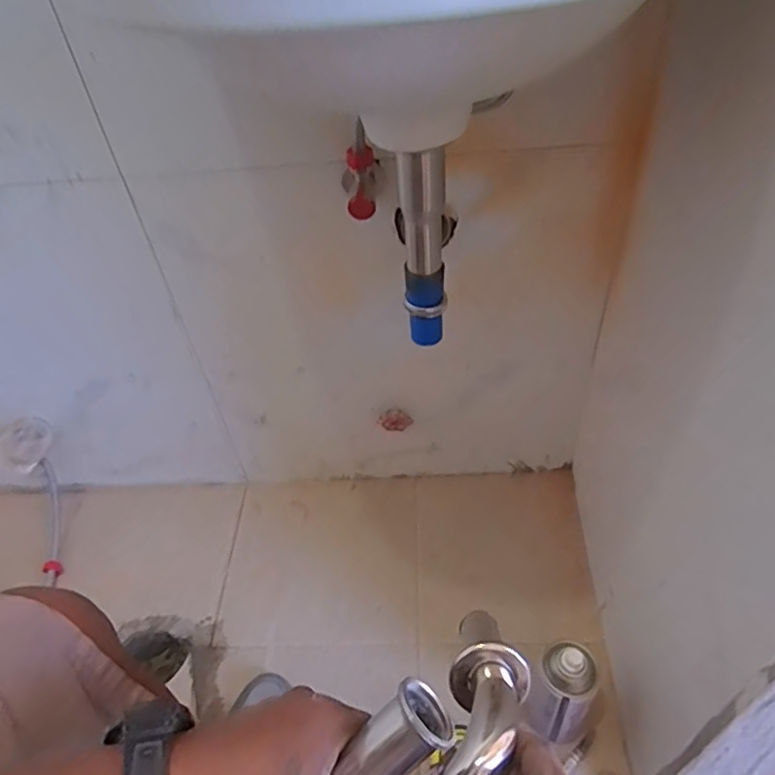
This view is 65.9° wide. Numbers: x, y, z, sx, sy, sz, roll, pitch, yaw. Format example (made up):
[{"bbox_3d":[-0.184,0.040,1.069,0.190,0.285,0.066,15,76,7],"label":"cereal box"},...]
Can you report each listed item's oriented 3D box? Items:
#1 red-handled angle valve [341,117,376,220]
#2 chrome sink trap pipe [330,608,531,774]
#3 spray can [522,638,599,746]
[{"bbox_3d":[-0.030,-0.219,0.597,0.033,0.074,0.065,-9,44,-1],"label":"red-handled angle valve"},{"bbox_3d":[0.033,0.237,0.383,0.061,0.172,0.119,30,94,32],"label":"chrome sink trap pipe"},{"bbox_3d":[0.200,0.355,0.684,0.058,0.182,0.056,-4,44,4],"label":"spray can"}]

